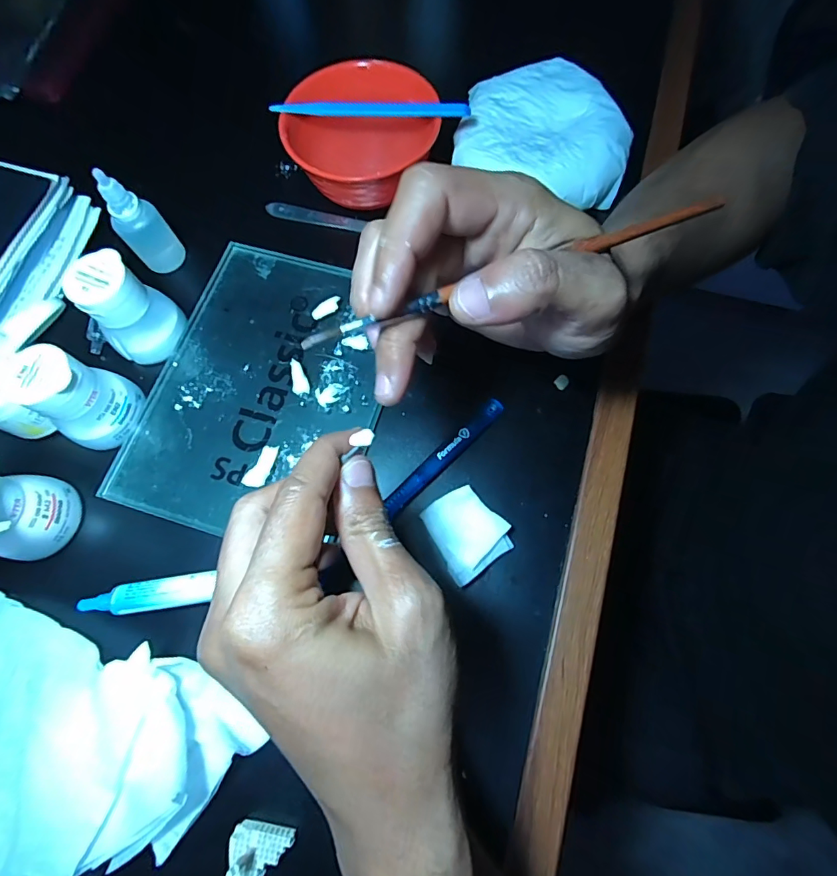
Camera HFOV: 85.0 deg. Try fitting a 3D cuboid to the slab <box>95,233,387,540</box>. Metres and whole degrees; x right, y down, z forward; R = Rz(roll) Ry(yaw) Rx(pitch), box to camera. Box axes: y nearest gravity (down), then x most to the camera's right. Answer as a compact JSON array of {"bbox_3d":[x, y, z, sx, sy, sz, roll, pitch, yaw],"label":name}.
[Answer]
[{"bbox_3d":[-0.102,-0.036,0.304,0.143,0.013,0.198,17,72,7],"label":"slab"}]

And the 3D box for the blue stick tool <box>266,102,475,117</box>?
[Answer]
[{"bbox_3d":[-0.034,-0.228,0.316,0.136,0.005,0.008,4,109,5],"label":"blue stick tool"}]

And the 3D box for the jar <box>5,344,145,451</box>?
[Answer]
[{"bbox_3d":[-0.204,-0.026,0.275,0.039,0.056,0.049,10,72,5],"label":"jar"}]

